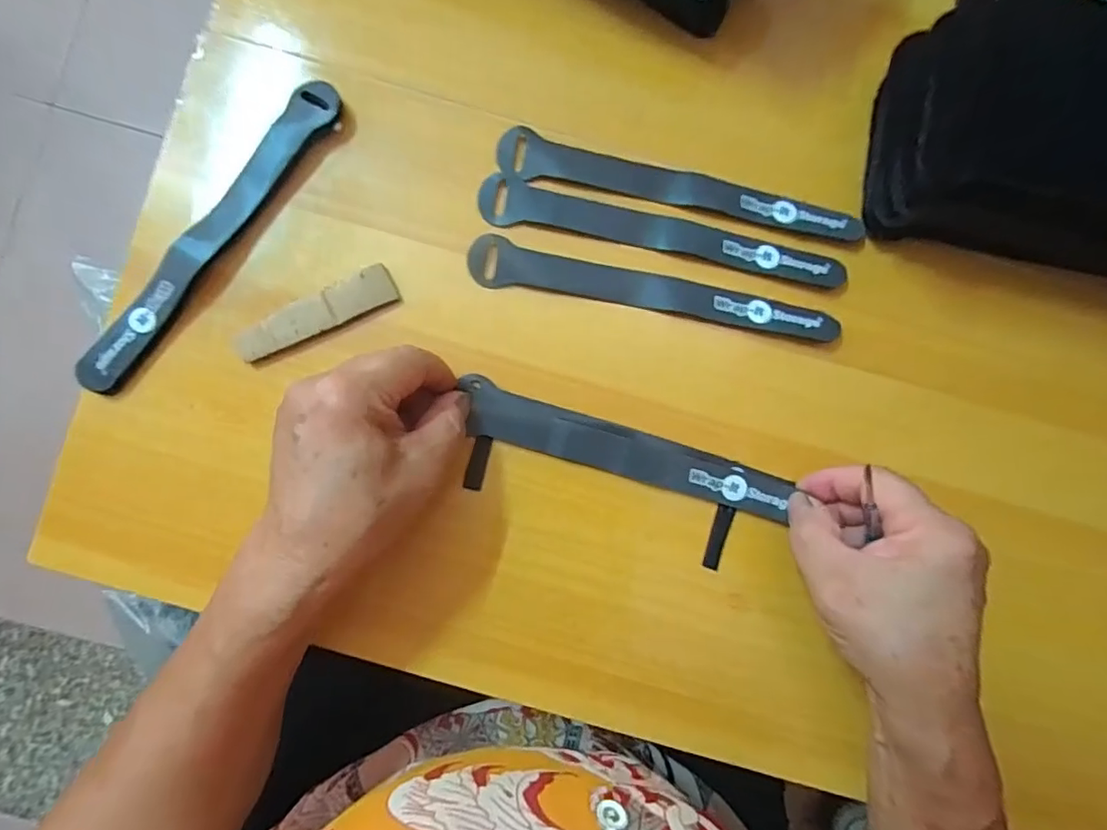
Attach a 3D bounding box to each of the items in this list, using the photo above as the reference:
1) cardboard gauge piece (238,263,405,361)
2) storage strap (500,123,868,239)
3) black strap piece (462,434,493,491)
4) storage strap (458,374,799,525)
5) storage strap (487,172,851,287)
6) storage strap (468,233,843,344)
[{"bbox_3d":[-0.125,-0.053,0.296,0.086,0.009,0.020,-25,89,-2],"label":"cardboard gauge piece"},{"bbox_3d":[0.067,-0.122,0.302,0.193,0.005,0.025,11,82,0],"label":"storage strap"},{"bbox_3d":[-0.040,0.025,0.296,0.010,0.004,0.029,14,88,-2],"label":"black strap piece"},{"bbox_3d":[0.036,0.019,0.297,0.175,0.007,0.026,18,88,1],"label":"storage strap"},{"bbox_3d":[0.058,-0.096,0.301,0.194,0.007,0.023,12,88,-2],"label":"storage strap"},{"bbox_3d":[0.053,-0.063,0.300,0.195,0.007,0.024,12,88,-2],"label":"storage strap"}]

